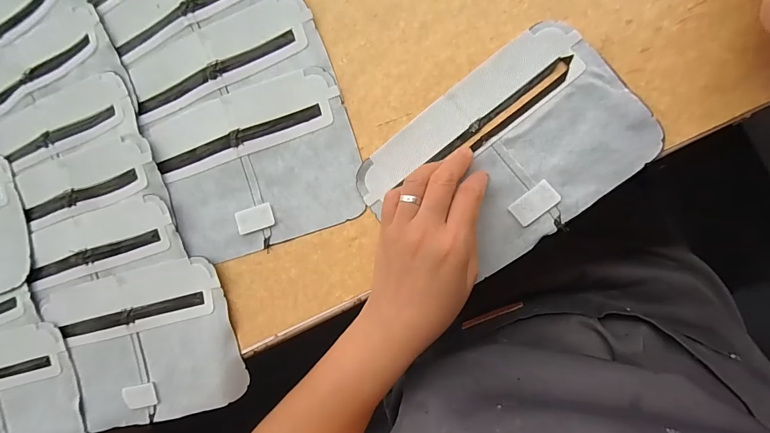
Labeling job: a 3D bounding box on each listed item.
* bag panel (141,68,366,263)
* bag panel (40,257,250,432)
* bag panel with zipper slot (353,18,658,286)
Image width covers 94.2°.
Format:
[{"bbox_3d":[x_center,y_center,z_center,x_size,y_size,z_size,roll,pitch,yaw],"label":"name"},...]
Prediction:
[{"bbox_3d":[-0.107,-0.040,0.297,0.167,0.004,0.126,-18,88,9],"label":"bag panel"},{"bbox_3d":[-0.209,0.113,0.309,0.167,0.008,0.128,-15,88,9],"label":"bag panel"},{"bbox_3d":[0.086,-0.043,0.267,0.190,0.007,0.127,-38,82,8],"label":"bag panel with zipper slot"}]

